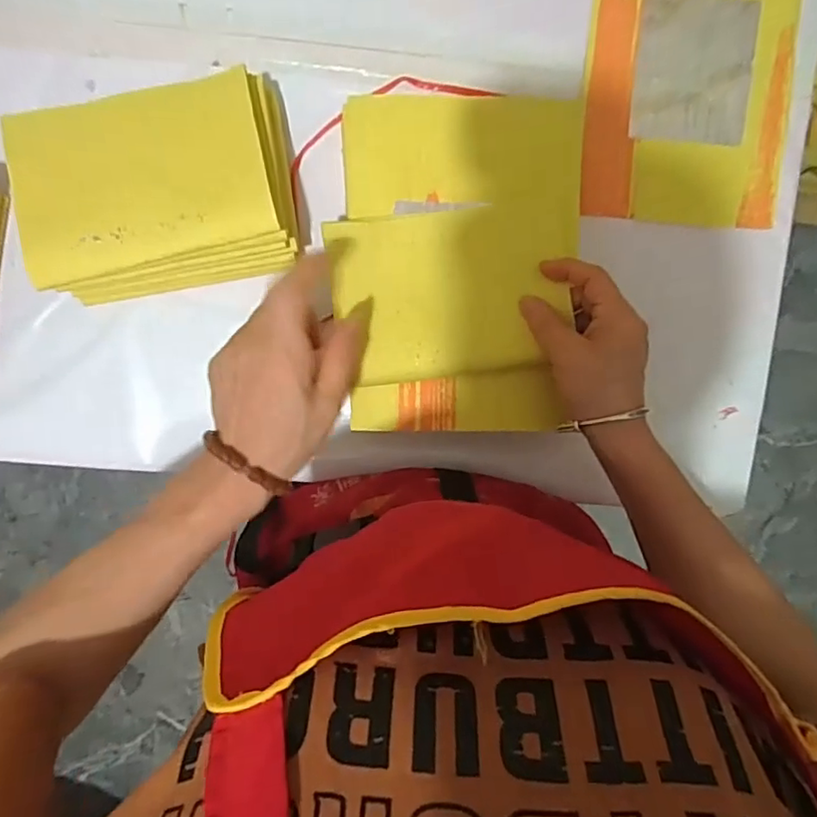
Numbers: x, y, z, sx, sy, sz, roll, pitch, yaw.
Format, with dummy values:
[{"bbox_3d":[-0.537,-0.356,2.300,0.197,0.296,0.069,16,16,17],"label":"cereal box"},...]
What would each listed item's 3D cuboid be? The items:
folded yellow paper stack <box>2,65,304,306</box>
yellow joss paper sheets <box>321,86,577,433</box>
[{"bbox_3d":[-0.163,-0.141,0.395,0.166,0.093,0.123,-10,97,-1],"label":"folded yellow paper stack"},{"bbox_3d":[0.032,-0.098,0.402,0.161,0.044,0.224,3,96,-3],"label":"yellow joss paper sheets"}]

